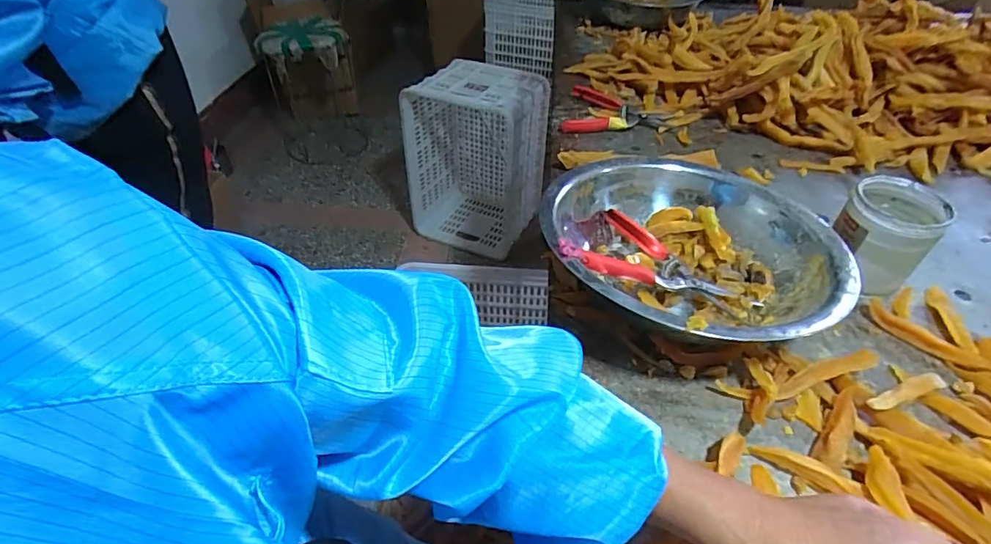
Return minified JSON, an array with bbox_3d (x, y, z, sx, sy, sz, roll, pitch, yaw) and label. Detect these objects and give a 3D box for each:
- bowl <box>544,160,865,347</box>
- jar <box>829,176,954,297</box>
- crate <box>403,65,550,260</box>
[{"bbox_3d":[0.179,-0.020,0.487,0.261,0.088,0.257,0,44,0],"label":"bowl"},{"bbox_3d":[0.396,-0.036,0.512,0.081,0.095,0.082,0,44,0],"label":"jar"},{"bbox_3d":[-0.062,-0.368,1.639,0.411,0.555,0.276,14,45,14],"label":"crate"}]

